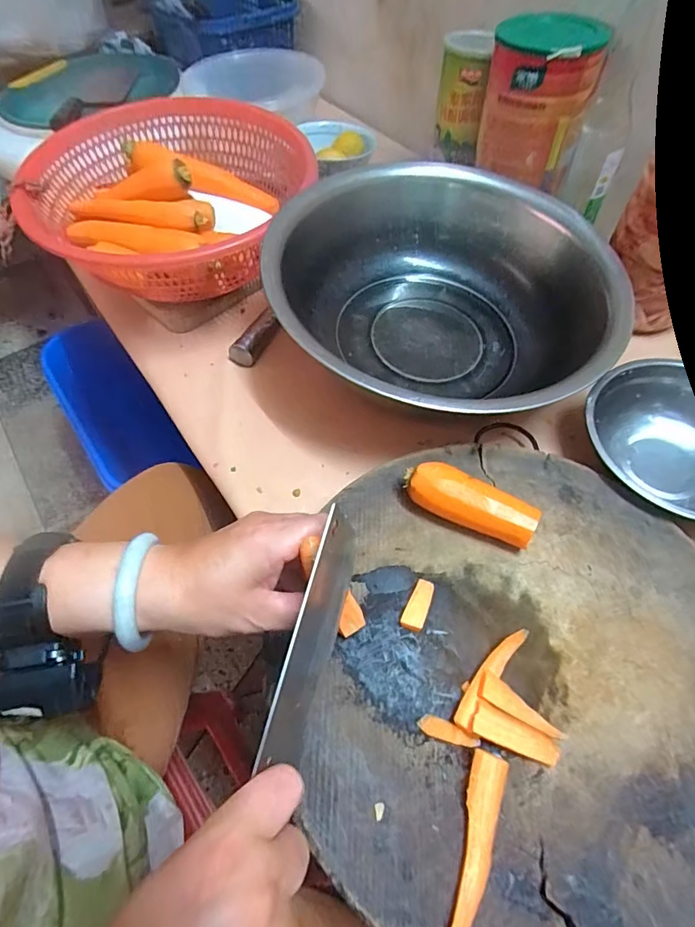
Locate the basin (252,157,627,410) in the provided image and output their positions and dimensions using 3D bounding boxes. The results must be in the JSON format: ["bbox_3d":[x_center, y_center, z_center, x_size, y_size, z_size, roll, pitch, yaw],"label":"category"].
[{"bbox_3d":[0.097,-0.173,0.518,0.329,0.128,0.354,-1,57,1],"label":"basin"}]

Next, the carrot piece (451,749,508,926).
[{"bbox_3d":[0.077,0.230,0.284,0.022,0.009,0.095,17,59,13],"label":"carrot piece"}]

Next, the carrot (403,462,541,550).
[{"bbox_3d":[0.100,0.035,0.392,0.109,0.040,0.033,23,60,16],"label":"carrot"}]

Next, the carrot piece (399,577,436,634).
[{"bbox_3d":[0.055,0.110,0.364,0.018,0.008,0.040,19,59,14],"label":"carrot piece"}]

